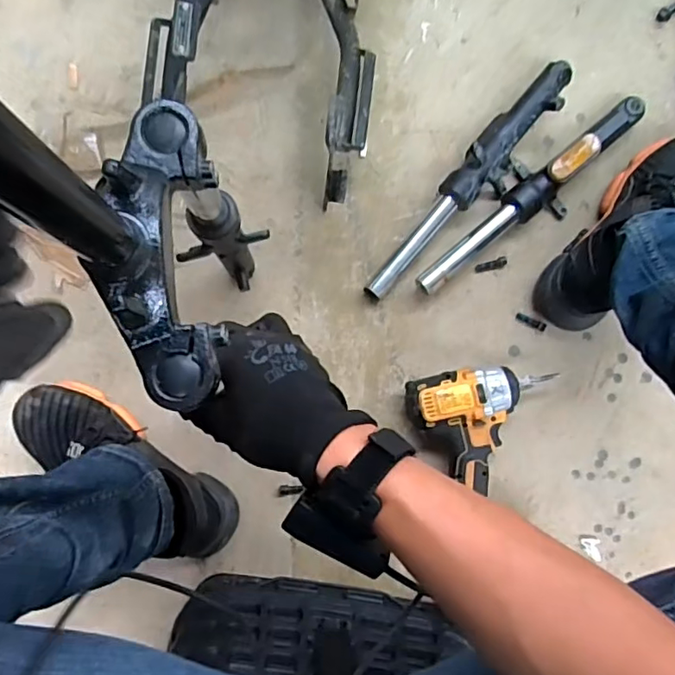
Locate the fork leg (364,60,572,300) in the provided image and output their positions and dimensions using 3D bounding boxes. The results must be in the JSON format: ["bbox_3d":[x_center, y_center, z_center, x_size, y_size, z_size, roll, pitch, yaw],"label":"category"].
[{"bbox_3d":[0.165,-0.184,0.676,0.064,0.051,0.361,38,85,1],"label":"fork leg"}]

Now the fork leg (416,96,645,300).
[{"bbox_3d":[0.240,-0.168,0.677,0.358,0.045,0.072,-42,88,-5],"label":"fork leg"}]

